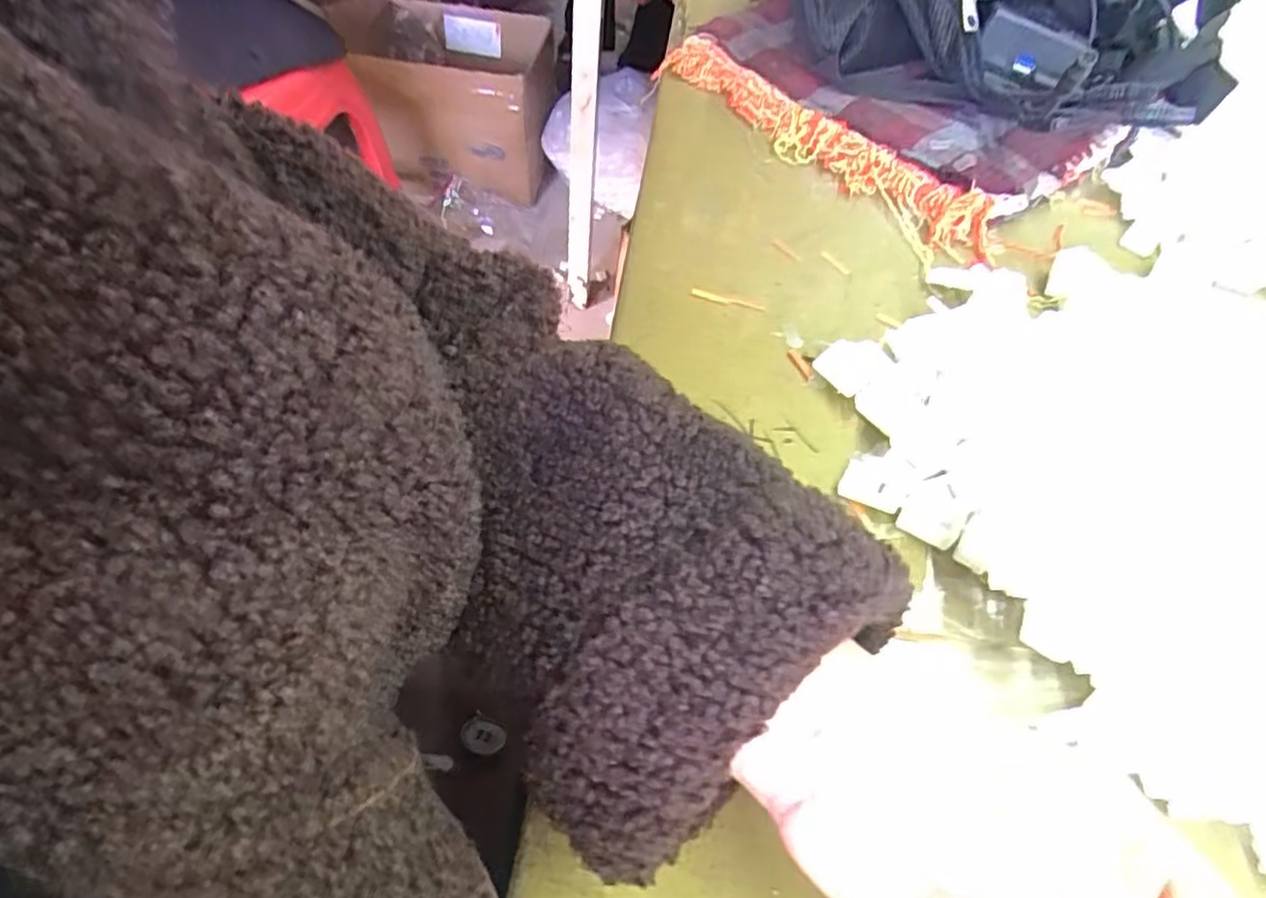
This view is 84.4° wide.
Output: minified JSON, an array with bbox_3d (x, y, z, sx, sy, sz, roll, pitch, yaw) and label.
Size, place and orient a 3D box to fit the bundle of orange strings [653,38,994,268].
[{"bbox_3d":[0.126,-0.222,0.493,0.050,0.023,0.286,-29,62,-23],"label":"bundle of orange strings"}]

